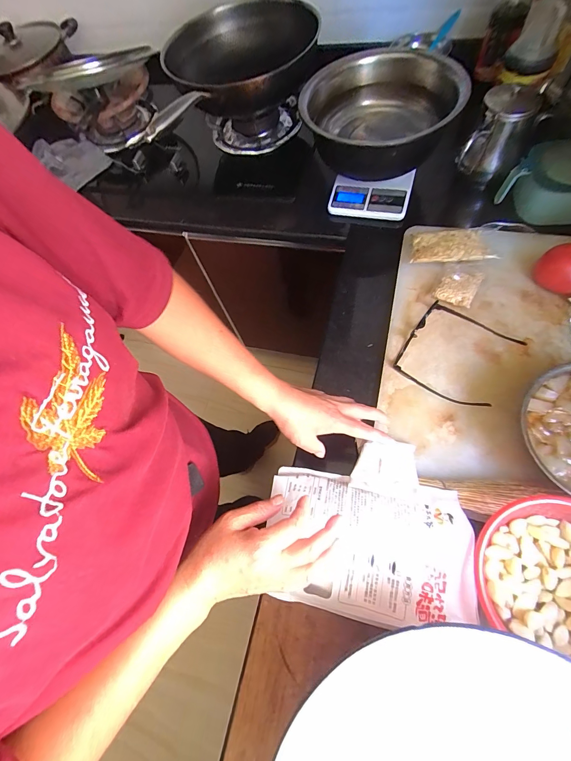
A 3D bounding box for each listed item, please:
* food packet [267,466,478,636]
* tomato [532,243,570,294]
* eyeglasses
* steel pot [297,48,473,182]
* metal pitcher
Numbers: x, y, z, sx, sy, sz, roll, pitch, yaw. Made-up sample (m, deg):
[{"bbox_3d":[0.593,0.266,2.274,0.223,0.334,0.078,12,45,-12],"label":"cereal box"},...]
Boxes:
[{"bbox_3d":[0.094,0.189,0.384,0.223,0.042,0.148,8,70,4],"label":"food packet"},{"bbox_3d":[0.434,-0.173,0.517,0.058,0.057,0.072,-36,73,-12],"label":"tomato"},{"bbox_3d":[0.262,-0.044,0.510,0.144,0.039,0.147,36,74,13],"label":"eyeglasses"},{"bbox_3d":[0.176,-0.504,0.635,0.279,0.118,0.324,-15,61,2],"label":"steel pot"},{"bbox_3d":[0.370,-0.430,0.591,0.090,0.114,0.111,30,73,11],"label":"metal pitcher"}]

